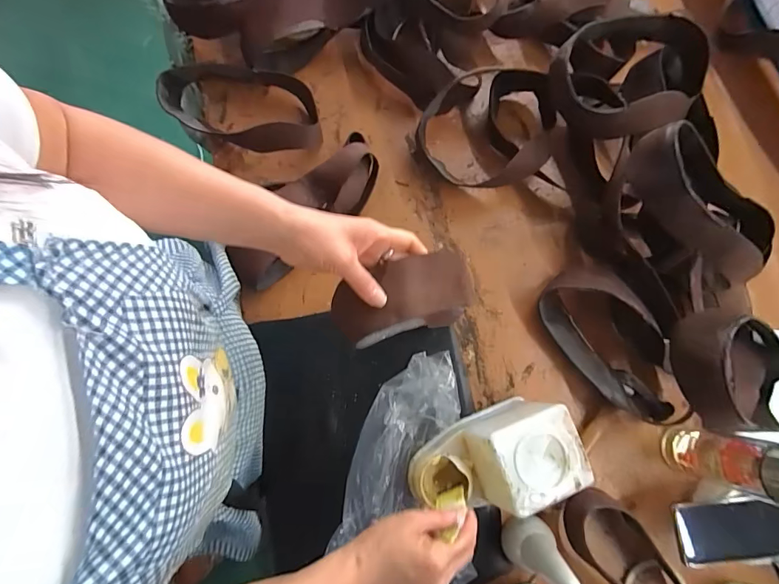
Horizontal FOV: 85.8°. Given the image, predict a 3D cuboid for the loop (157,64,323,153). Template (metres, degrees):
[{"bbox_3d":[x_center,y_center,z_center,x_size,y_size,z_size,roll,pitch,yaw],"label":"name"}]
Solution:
[{"bbox_3d":[-0.238,-0.299,0.687,0.263,0.064,0.135,12,79,1],"label":"loop"}]

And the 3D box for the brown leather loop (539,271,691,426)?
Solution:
[{"bbox_3d":[0.332,0.080,0.609,0.121,0.095,0.259,-41,83,-8],"label":"brown leather loop"}]

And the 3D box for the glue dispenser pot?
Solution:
[{"bbox_3d":[0.138,0.224,0.562,0.206,0.134,0.109,-19,81,-5],"label":"glue dispenser pot"}]

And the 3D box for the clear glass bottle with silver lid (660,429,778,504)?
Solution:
[{"bbox_3d":[0.448,0.219,0.530,0.056,0.204,0.066,11,79,1],"label":"clear glass bottle with silver lid"}]

